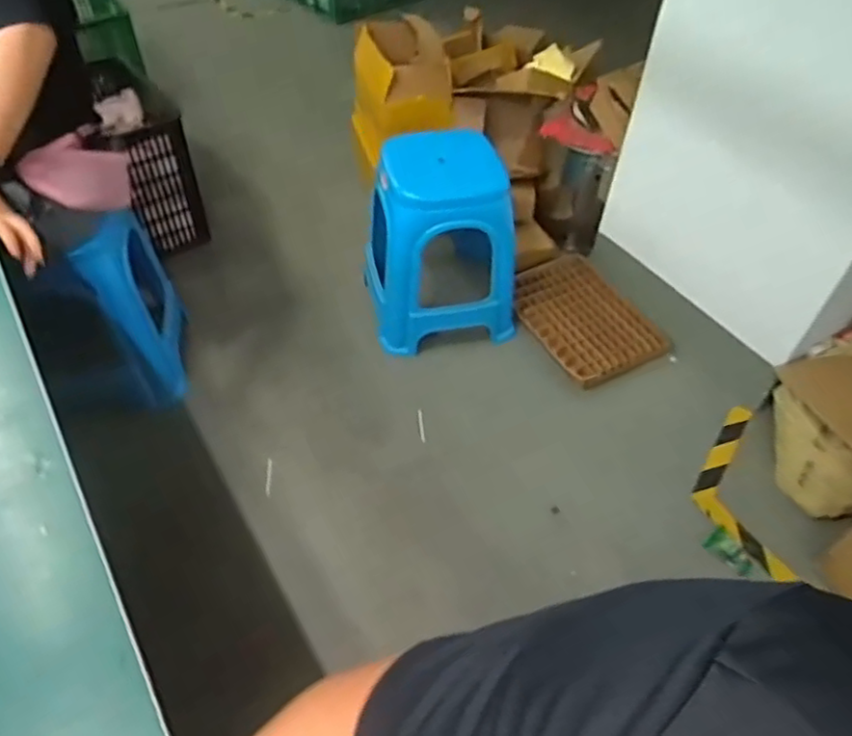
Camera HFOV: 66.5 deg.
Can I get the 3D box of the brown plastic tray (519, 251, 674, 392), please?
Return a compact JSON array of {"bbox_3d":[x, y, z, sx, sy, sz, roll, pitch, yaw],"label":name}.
[{"bbox_3d":[0.428,-0.149,1.844,0.316,0.058,0.447,-20,52,-19],"label":"brown plastic tray"}]

